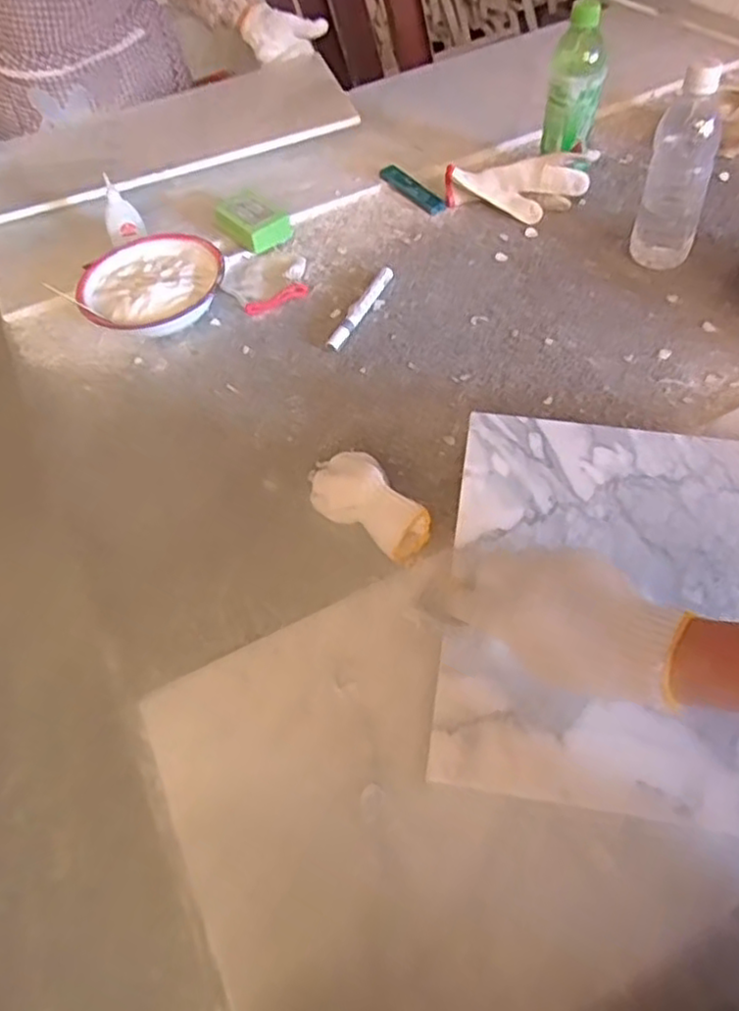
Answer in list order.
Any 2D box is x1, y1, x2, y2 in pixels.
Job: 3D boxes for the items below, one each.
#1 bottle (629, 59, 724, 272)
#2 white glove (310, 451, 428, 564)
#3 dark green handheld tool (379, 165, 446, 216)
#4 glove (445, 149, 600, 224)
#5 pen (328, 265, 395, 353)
[{"bbox_3d":[0.326,-0.349,0.727,0.065,0.199,0.059,13,57,16],"label":"bottle"},{"bbox_3d":[0.002,-0.007,0.602,0.123,0.048,0.064,32,62,25],"label":"white glove"},{"bbox_3d":[0.054,-0.423,0.924,0.032,0.006,0.130,-33,60,-16],"label":"dark green handheld tool"},{"bbox_3d":[0.182,-0.398,0.862,0.172,0.068,0.048,4,55,11],"label":"glove"},{"bbox_3d":[-0.009,-0.224,0.785,0.017,0.012,0.139,23,61,19],"label":"pen"}]

